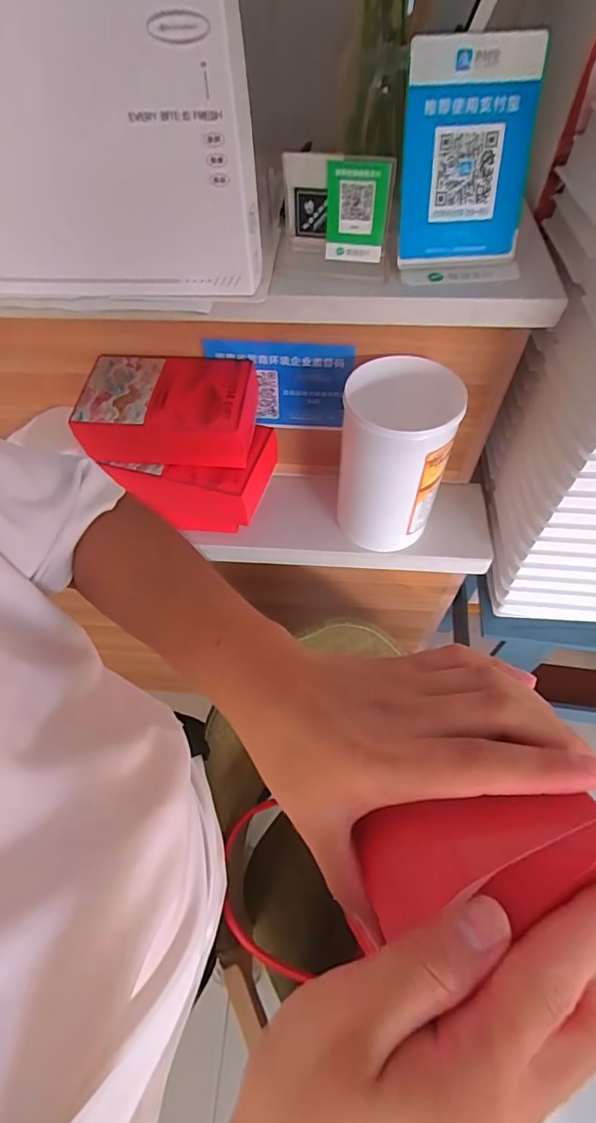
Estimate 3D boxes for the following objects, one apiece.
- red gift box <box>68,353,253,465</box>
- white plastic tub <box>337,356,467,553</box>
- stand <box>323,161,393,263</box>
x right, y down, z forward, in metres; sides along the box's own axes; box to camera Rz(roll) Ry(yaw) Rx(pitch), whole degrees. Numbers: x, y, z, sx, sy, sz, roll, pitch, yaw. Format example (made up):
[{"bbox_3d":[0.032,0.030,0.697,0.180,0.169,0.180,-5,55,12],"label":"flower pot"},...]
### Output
[{"bbox_3d":[-0.149,-0.175,0.552,0.190,0.069,0.122,2,58,3],"label":"red gift box"},{"bbox_3d":[0.122,-0.126,0.586,0.121,0.204,0.133,15,60,11],"label":"white plastic tub"},{"bbox_3d":[0.052,-0.313,0.421,0.056,0.075,0.010,17,60,12],"label":"stand"}]

